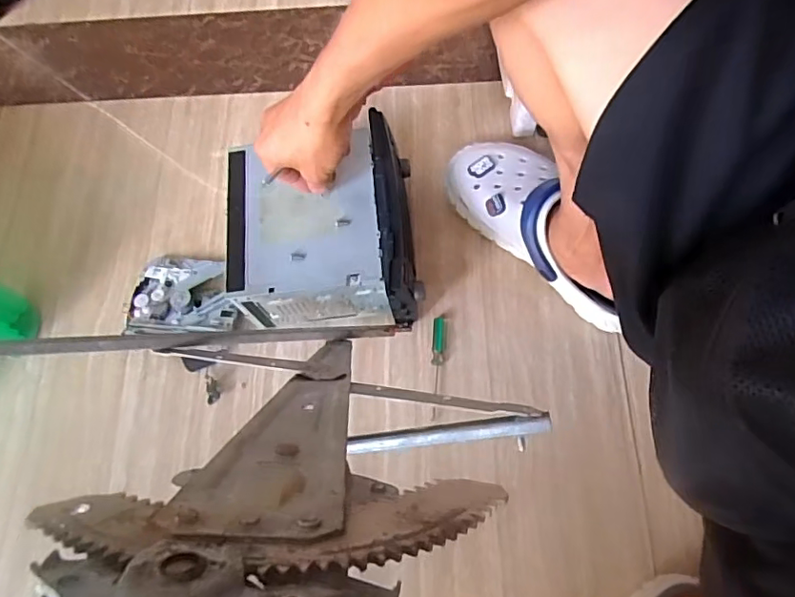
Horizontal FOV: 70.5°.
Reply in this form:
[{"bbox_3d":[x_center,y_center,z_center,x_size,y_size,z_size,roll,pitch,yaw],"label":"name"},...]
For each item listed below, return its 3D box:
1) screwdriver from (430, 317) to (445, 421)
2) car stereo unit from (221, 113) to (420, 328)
[{"bbox_3d":[0.043,0.074,0.613,0.013,0.019,0.112,3,70,5],"label":"screwdriver"},{"bbox_3d":[-0.074,-0.072,0.594,0.177,0.098,0.184,-6,72,0],"label":"car stereo unit"}]

